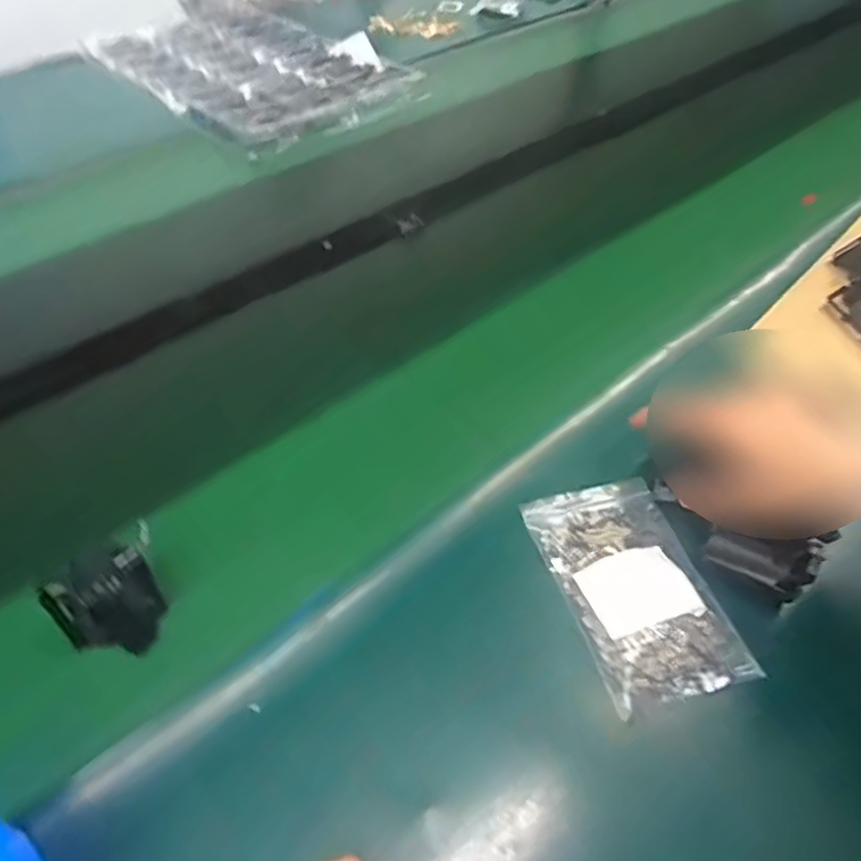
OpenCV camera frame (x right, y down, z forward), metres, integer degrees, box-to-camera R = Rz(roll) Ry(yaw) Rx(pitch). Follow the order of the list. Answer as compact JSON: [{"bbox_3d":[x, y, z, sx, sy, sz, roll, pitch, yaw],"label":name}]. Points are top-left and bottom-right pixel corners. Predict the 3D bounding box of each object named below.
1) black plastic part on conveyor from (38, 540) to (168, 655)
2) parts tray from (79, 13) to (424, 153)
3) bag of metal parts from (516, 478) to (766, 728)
[{"bbox_3d":[-0.195,0.100,0.398,0.046,0.078,0.040,8,49,3],"label":"black plastic part on conveyor"},{"bbox_3d":[-0.275,-0.561,0.995,0.320,0.041,0.501,-32,58,-27],"label":"parts tray"},{"bbox_3d":[0.135,0.100,0.440,0.096,0.016,0.150,-12,51,-14],"label":"bag of metal parts"}]

